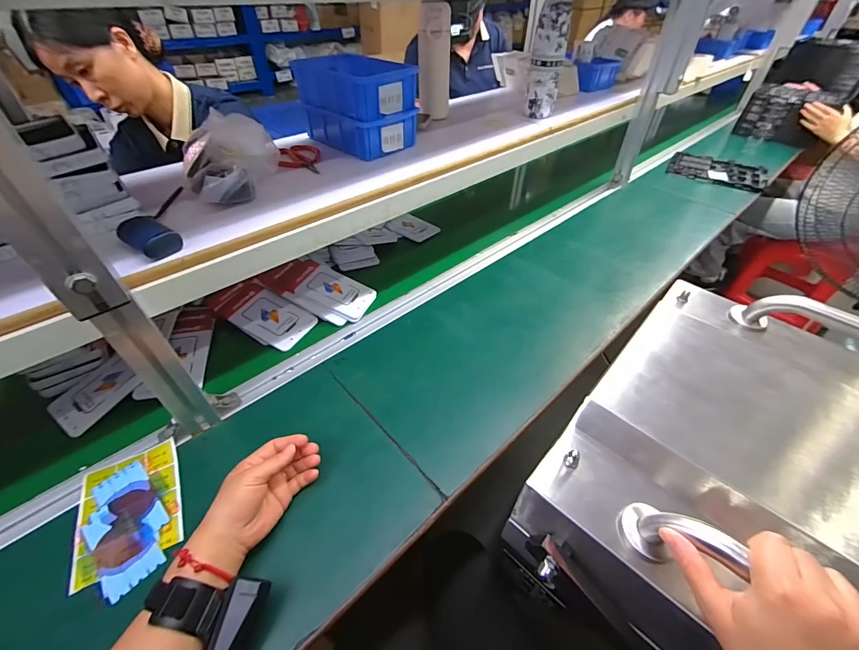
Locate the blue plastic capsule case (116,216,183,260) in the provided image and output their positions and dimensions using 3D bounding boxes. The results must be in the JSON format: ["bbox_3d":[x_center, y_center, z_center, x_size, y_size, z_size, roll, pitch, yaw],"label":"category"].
[{"bbox_3d":[-0.320,-0.103,0.425,0.072,0.026,0.046,28,50,25],"label":"blue plastic capsule case"}]

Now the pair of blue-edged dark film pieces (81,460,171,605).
[{"bbox_3d":[-0.349,0.228,0.425,0.145,0.009,0.069,35,53,30],"label":"pair of blue-edged dark film pieces"}]

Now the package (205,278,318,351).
[{"bbox_3d":[-0.301,-0.023,0.667,0.181,0.011,0.096,30,55,12],"label":"package"}]

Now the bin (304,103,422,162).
[{"bbox_3d":[-0.131,-0.369,0.684,0.181,0.059,0.118,30,51,27],"label":"bin"}]

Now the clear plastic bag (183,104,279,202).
[{"bbox_3d":[-0.266,-0.217,0.507,0.126,0.121,0.112,-22,48,-22],"label":"clear plastic bag"}]

